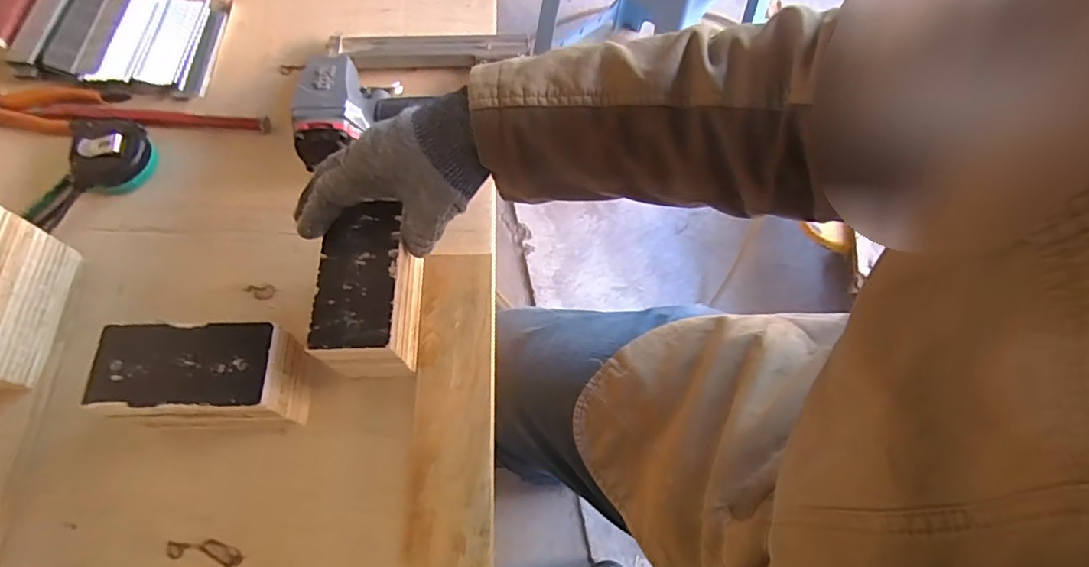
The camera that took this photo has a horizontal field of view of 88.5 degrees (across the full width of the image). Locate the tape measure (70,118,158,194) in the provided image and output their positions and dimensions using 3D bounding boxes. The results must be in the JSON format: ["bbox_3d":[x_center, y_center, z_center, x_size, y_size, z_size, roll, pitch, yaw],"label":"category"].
[{"bbox_3d":[-0.400,-0.119,0.518,0.059,0.032,0.063,-14,67,-6],"label":"tape measure"}]

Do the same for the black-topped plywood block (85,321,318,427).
[{"bbox_3d":[-0.247,0.072,0.414,0.119,0.083,0.064,-3,66,-2],"label":"black-topped plywood block"}]

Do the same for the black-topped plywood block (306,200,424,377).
[{"bbox_3d":[-0.130,0.011,0.441,0.071,0.082,0.121,2,66,1],"label":"black-topped plywood block"}]

